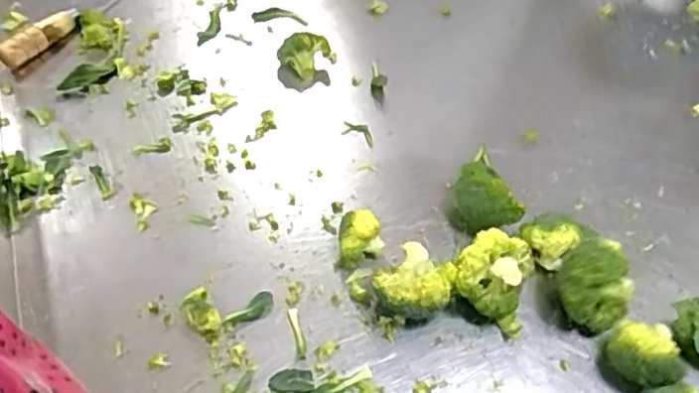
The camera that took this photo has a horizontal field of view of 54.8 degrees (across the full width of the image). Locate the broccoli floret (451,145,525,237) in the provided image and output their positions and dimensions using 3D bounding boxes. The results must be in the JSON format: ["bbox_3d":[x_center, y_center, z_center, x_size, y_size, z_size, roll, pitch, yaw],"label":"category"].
[{"bbox_3d":[0.117,0.009,0.600,0.052,0.053,0.068,-25,61,-20],"label":"broccoli floret"}]

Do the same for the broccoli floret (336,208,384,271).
[{"bbox_3d":[0.010,0.035,0.581,0.041,0.038,0.045,7,55,0],"label":"broccoli floret"}]

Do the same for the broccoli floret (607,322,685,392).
[{"bbox_3d":[0.227,0.127,0.523,0.037,0.056,0.049,-5,56,-8],"label":"broccoli floret"}]

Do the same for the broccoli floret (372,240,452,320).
[{"bbox_3d":[0.050,0.076,0.545,0.055,0.052,0.049,40,61,21],"label":"broccoli floret"}]

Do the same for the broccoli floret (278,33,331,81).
[{"bbox_3d":[-0.047,-0.152,0.712,0.044,0.033,0.048,31,59,16],"label":"broccoli floret"}]

